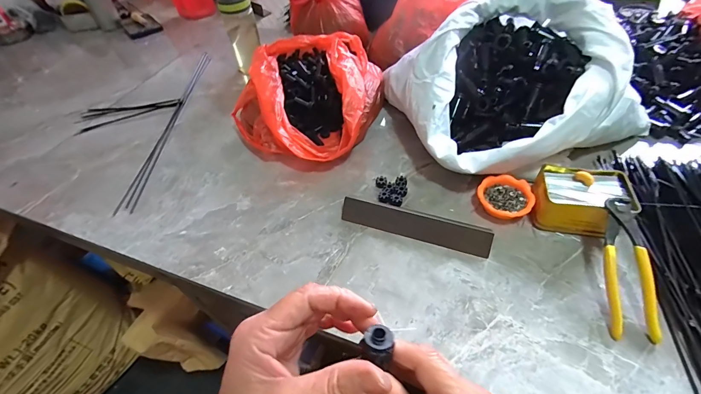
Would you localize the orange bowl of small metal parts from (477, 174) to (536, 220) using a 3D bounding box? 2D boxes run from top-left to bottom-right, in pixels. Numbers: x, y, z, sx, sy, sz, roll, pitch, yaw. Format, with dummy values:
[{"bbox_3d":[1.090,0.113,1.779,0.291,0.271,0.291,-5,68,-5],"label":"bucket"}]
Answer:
[{"bbox_3d":[0.226,0.002,0.495,0.072,0.025,0.069,-3,50,4],"label":"orange bowl of small metal parts"}]

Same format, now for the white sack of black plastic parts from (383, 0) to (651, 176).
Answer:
[{"bbox_3d":[0.270,-0.204,0.560,0.355,0.144,0.305,-14,50,-5],"label":"white sack of black plastic parts"}]

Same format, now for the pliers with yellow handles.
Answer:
[{"bbox_3d":[0.324,0.081,0.392,0.048,0.013,0.161,3,75,9],"label":"pliers with yellow handles"}]

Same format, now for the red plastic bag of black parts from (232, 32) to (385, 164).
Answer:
[{"bbox_3d":[-0.081,-0.199,0.656,0.256,0.104,0.279,16,54,19],"label":"red plastic bag of black parts"}]

